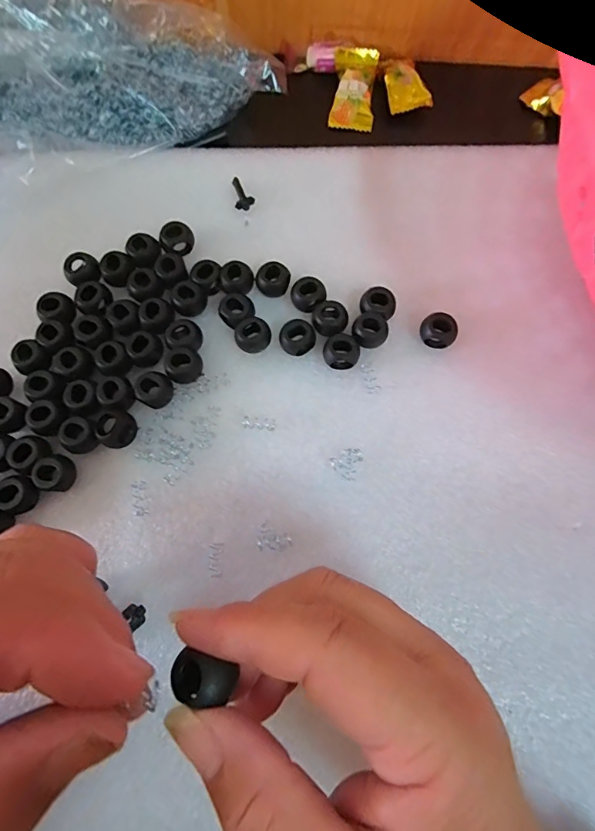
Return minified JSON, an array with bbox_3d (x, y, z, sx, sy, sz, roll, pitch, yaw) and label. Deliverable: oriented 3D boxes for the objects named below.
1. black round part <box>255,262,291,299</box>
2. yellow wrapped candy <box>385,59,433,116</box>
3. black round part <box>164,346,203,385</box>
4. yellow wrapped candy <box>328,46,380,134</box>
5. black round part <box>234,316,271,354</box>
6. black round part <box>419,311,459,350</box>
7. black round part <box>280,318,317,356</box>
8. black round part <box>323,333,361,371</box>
[{"bbox_3d":[-0.013,-0.069,0.234,0.017,0.012,0.015,-3,74,-1],"label":"black round part"},{"bbox_3d":[0.067,-0.205,0.280,0.026,0.010,0.031,-12,75,-3],"label":"yellow wrapped candy"},{"bbox_3d":[-0.055,-0.024,0.219,0.016,0.009,0.016,0,74,0],"label":"black round part"},{"bbox_3d":[0.036,-0.204,0.282,0.026,0.012,0.053,6,75,2],"label":"yellow wrapped candy"},{"bbox_3d":[-0.022,-0.040,0.225,0.018,0.012,0.015,-13,75,-3],"label":"black round part"},{"bbox_3d":[0.070,-0.041,0.225,0.018,0.012,0.015,34,77,9],"label":"black round part"},{"bbox_3d":[0.000,-0.039,0.225,0.017,0.010,0.015,-39,78,-10],"label":"black round part"},{"bbox_3d":[0.022,-0.031,0.221,0.017,0.010,0.015,9,75,3],"label":"black round part"}]

